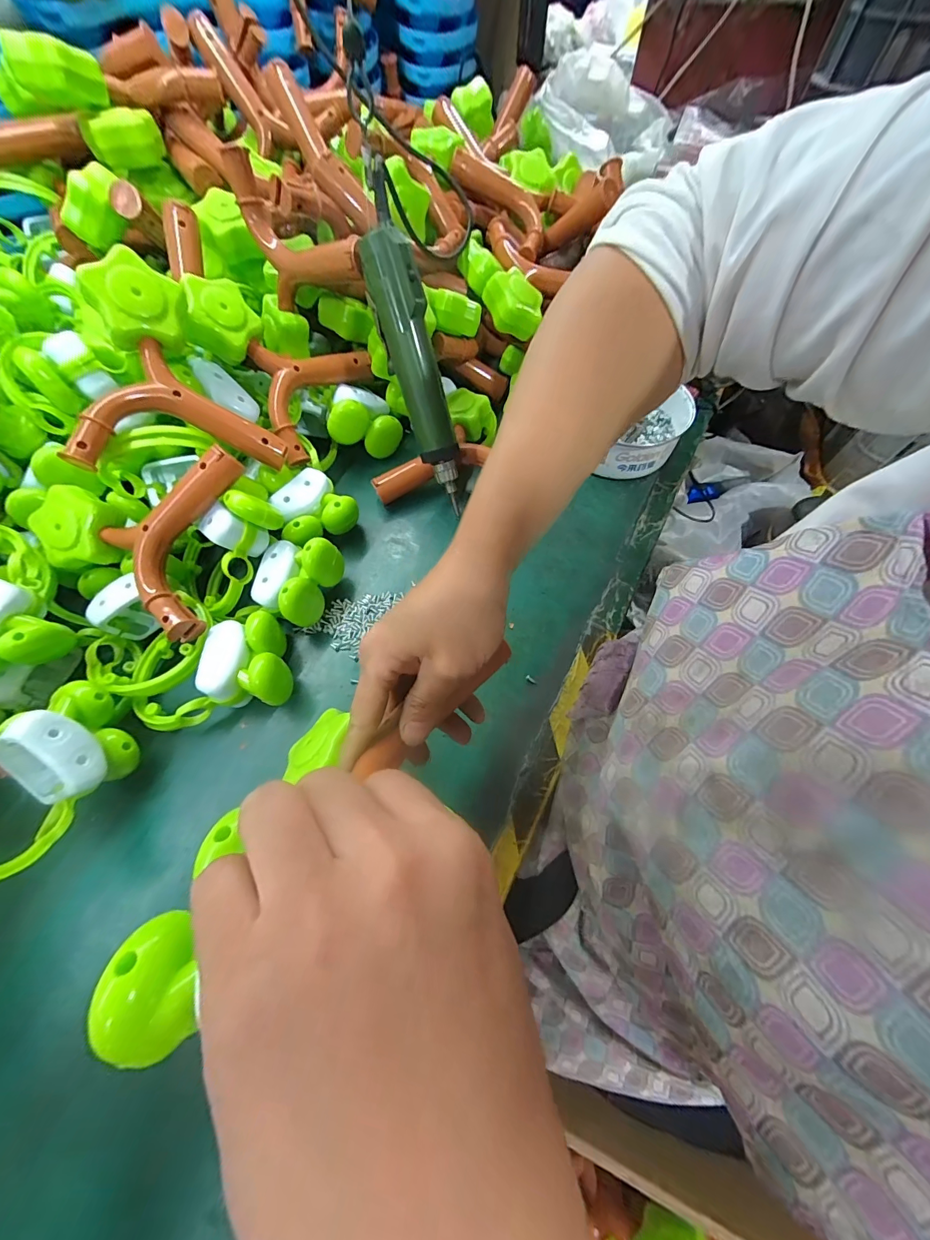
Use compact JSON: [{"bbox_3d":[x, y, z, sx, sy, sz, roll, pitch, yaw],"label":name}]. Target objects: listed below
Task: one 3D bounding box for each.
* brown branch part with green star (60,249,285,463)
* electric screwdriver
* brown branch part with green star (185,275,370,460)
[{"bbox_3d":[-0.261,-0.197,0.349,0.154,0.128,0.119,-26,66,-12],"label":"brown branch part with green star"},{"bbox_3d":[-0.049,-0.248,0.399,0.040,0.259,0.040,-23,29,-11],"label":"electric screwdriver"},{"bbox_3d":[-0.197,-0.245,0.423,0.043,0.170,0.143,3,84,47],"label":"brown branch part with green star"}]

